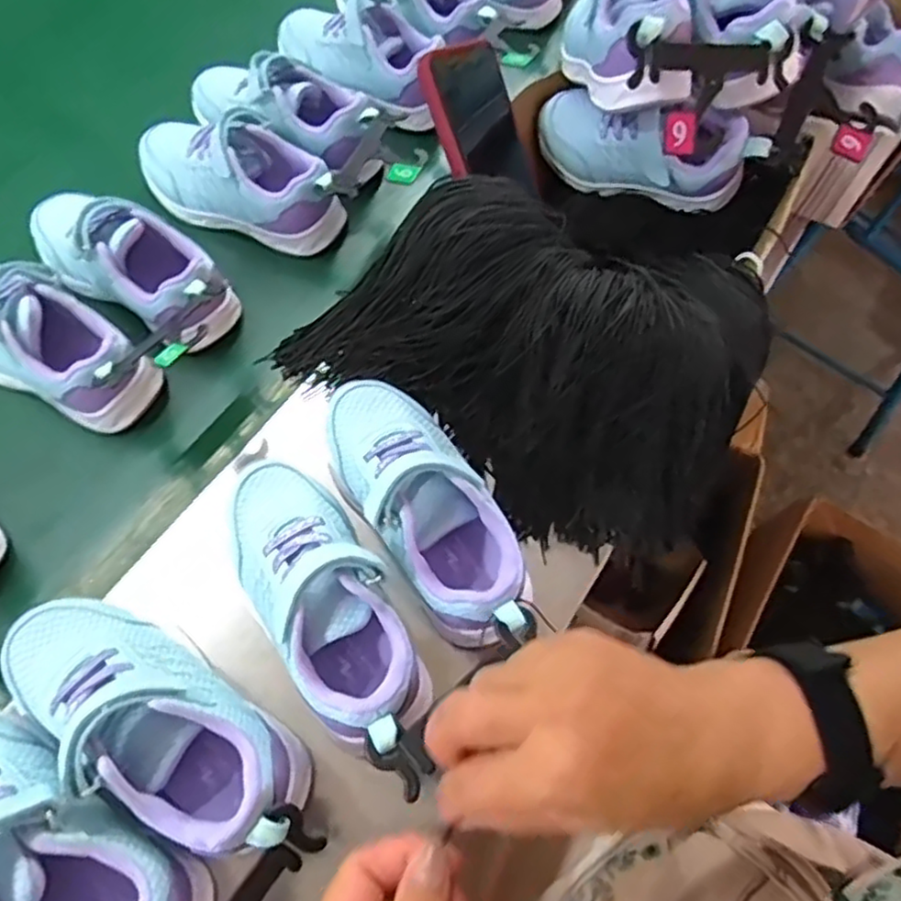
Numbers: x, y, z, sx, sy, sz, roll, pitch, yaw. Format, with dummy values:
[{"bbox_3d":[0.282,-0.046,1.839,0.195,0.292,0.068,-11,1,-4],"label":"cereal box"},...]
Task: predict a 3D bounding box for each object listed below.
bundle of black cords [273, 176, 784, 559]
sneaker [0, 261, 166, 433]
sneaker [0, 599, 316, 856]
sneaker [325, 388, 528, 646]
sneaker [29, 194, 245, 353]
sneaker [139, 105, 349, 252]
[{"bbox_3d":[0.033,-0.064,0.441,0.313,0.124,0.149,26,64,15],"label":"bundle of black cords"},{"bbox_3d":[-0.284,-0.077,0.476,0.178,0.074,0.076,24,63,14],"label":"sneaker"},{"bbox_3d":[-0.155,0.135,0.346,0.184,0.070,0.077,30,65,17],"label":"sneaker"},{"bbox_3d":[-0.013,0.029,0.397,0.075,0.072,0.181,-28,64,-14],"label":"sneaker"},{"bbox_3d":[-0.243,-0.139,0.504,0.185,0.073,0.068,24,63,14],"label":"sneaker"},{"bbox_3d":[-0.172,-0.224,0.548,0.178,0.076,0.070,14,62,9],"label":"sneaker"}]

